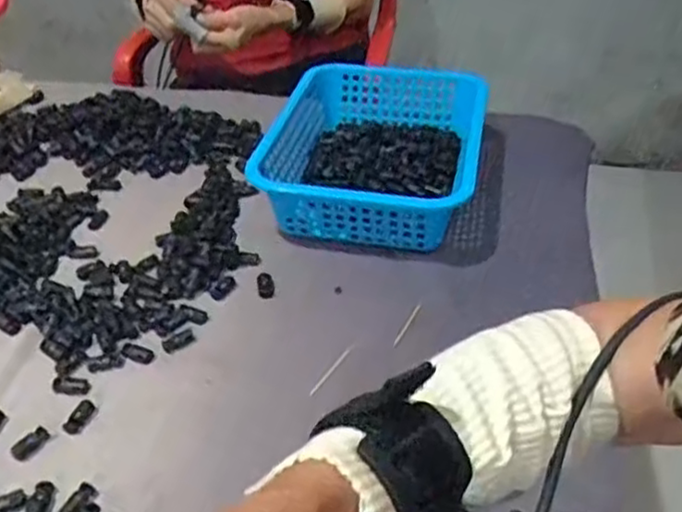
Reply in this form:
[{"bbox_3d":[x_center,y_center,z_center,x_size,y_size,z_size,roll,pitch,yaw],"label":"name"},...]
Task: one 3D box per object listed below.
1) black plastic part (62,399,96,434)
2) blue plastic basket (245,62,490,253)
[{"bbox_3d":[-0.200,0.122,0.551,0.015,0.007,0.031,13,39,16],"label":"black plastic part"},{"bbox_3d":[0.039,-0.121,0.806,0.213,0.095,0.292,9,38,11],"label":"blue plastic basket"}]

